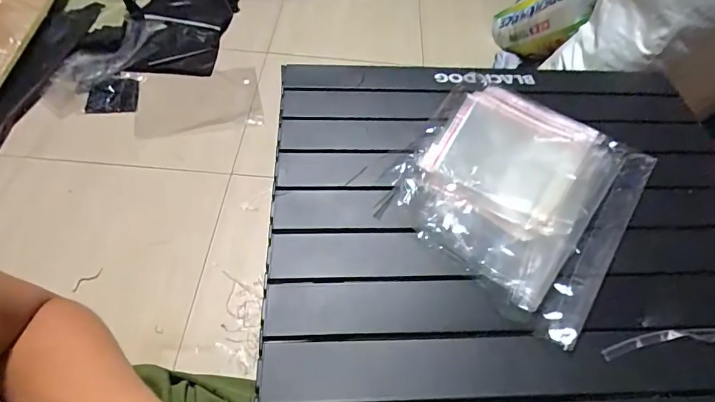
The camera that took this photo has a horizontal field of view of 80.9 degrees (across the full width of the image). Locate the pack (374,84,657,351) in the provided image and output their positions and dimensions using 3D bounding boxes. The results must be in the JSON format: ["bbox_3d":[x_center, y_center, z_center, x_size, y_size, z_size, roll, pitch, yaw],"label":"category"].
[{"bbox_3d":[0.190,-0.025,0.498,0.248,0.025,0.280,33,58,18],"label":"pack"}]

